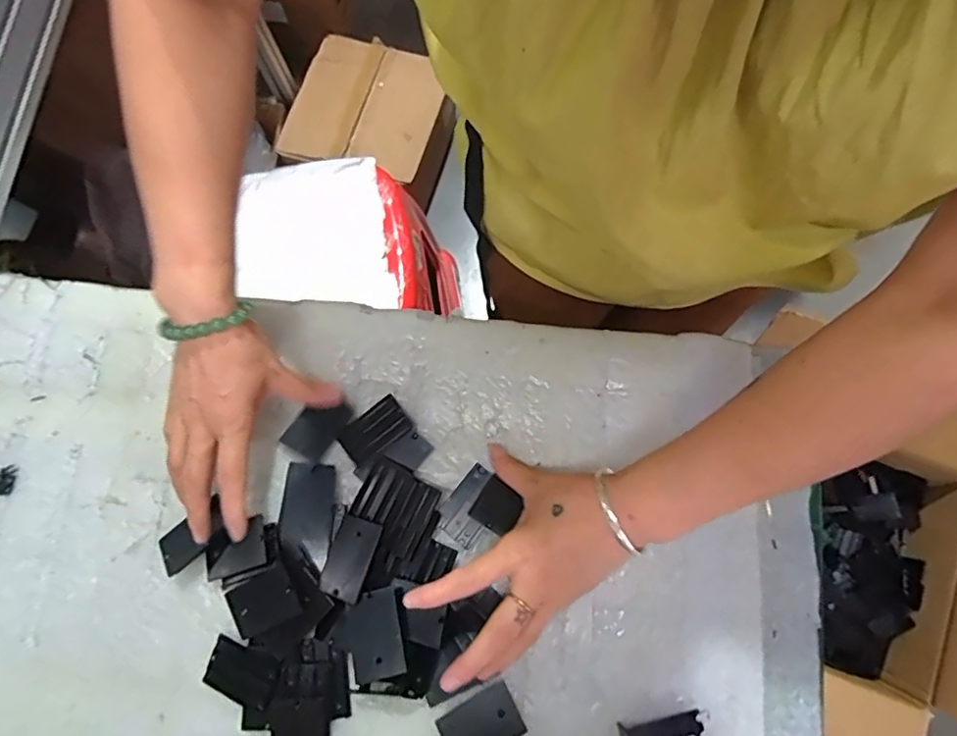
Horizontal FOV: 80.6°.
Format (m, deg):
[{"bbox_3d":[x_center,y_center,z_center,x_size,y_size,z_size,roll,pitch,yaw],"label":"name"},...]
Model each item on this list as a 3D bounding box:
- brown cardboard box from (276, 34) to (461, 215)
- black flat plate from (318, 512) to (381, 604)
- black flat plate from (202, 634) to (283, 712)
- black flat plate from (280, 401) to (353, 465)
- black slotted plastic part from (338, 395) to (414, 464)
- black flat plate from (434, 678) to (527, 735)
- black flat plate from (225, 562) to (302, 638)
[{"bbox_3d":[-0.241,-0.563,1.307,0.328,0.184,0.307,20,79,5],"label":"brown cardboard box"},{"bbox_3d":[-0.093,0.137,0.409,0.036,0.005,0.055,12,67,28],"label":"black flat plate"},{"bbox_3d":[-0.171,0.220,0.407,0.056,0.004,0.038,16,85,17],"label":"black flat plate"},{"bbox_3d":[-0.129,0.046,0.449,0.035,0.009,0.050,33,79,8],"label":"black flat plate"},{"bbox_3d":[-0.083,0.049,0.450,0.054,0.004,0.033,-35,79,-7],"label":"black slotted plastic part"},{"bbox_3d":[0.001,0.251,0.397,0.055,0.004,0.037,-29,76,-4],"label":"black flat plate"},{"bbox_3d":[-0.156,0.169,0.408,0.048,0.004,0.037,-29,82,-3],"label":"black flat plate"}]

